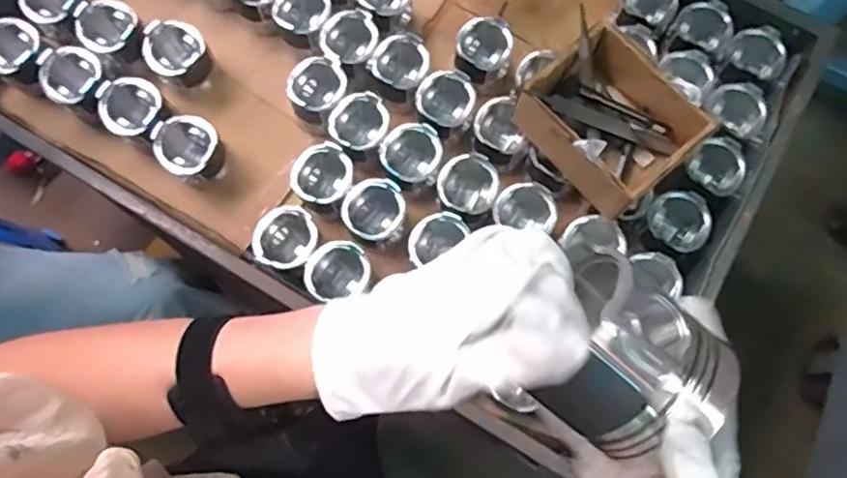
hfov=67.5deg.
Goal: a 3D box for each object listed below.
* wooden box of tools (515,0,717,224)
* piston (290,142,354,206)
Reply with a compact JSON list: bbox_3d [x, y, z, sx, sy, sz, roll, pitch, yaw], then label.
[{"bbox_3d":[0.237,-0.151,0.815,0.159,0.088,0.197,-42,79,-10],"label":"wooden box of tools"},{"bbox_3d":[-0.138,-0.083,0.894,0.080,0.090,0.076,-23,76,-6],"label":"piston"}]

